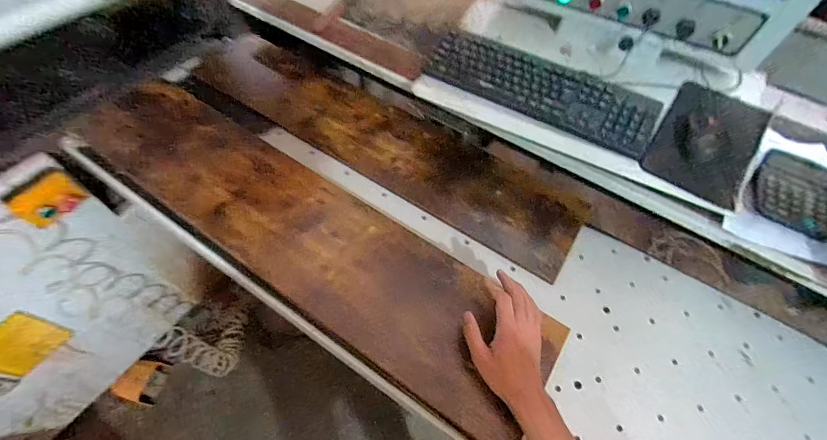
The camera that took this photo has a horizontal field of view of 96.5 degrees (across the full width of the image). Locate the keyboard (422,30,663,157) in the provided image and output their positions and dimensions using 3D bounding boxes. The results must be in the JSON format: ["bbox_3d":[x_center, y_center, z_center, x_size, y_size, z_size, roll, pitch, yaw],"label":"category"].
[{"bbox_3d":[0.232,-0.251,0.705,0.433,0.045,0.133,25,59,12],"label":"keyboard"}]

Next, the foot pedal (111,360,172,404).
[{"bbox_3d":[-0.980,0.580,1.338,0.135,0.064,0.145,13,58,5],"label":"foot pedal"}]

